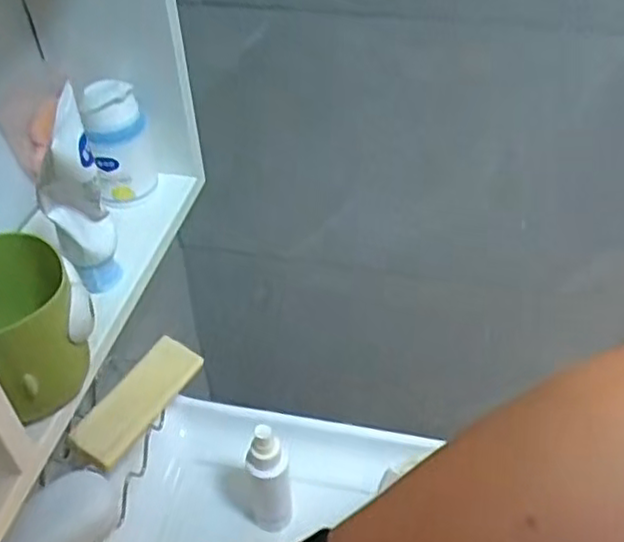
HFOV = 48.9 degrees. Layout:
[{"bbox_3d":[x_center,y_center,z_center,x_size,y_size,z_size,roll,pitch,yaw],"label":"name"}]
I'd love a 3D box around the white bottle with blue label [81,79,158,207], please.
[{"bbox_3d":[-0.136,-0.090,0.489,0.041,0.082,0.039,-13,45,-12],"label":"white bottle with blue label"}]

